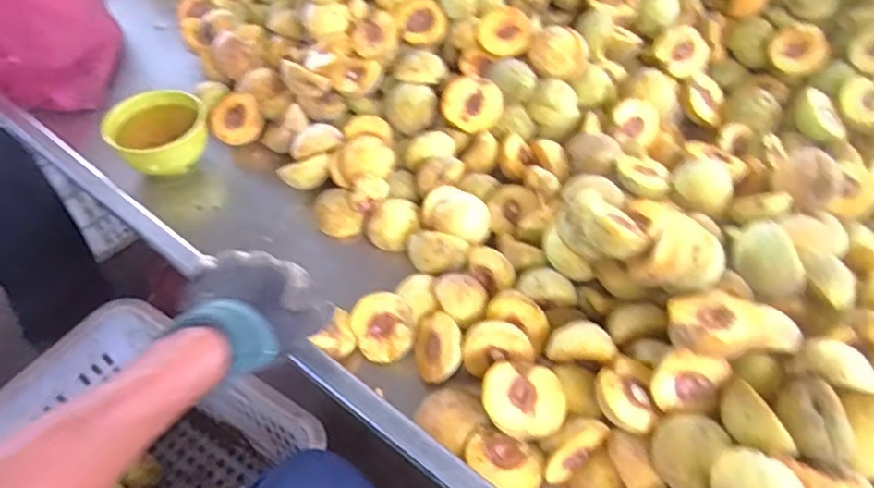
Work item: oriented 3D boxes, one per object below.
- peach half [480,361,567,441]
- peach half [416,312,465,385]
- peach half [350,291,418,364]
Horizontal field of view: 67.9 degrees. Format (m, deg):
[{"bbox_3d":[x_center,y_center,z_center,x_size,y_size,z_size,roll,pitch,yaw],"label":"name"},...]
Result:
[{"bbox_3d":[0.069,0.128,0.523,0.064,0.024,0.060,1,51,0],"label":"peach half"},{"bbox_3d":[0.006,0.095,0.591,0.055,0.029,0.058,41,105,45],"label":"peach half"},{"bbox_3d":[-0.049,0.078,0.606,0.061,0.028,0.061,-3,82,21],"label":"peach half"}]

